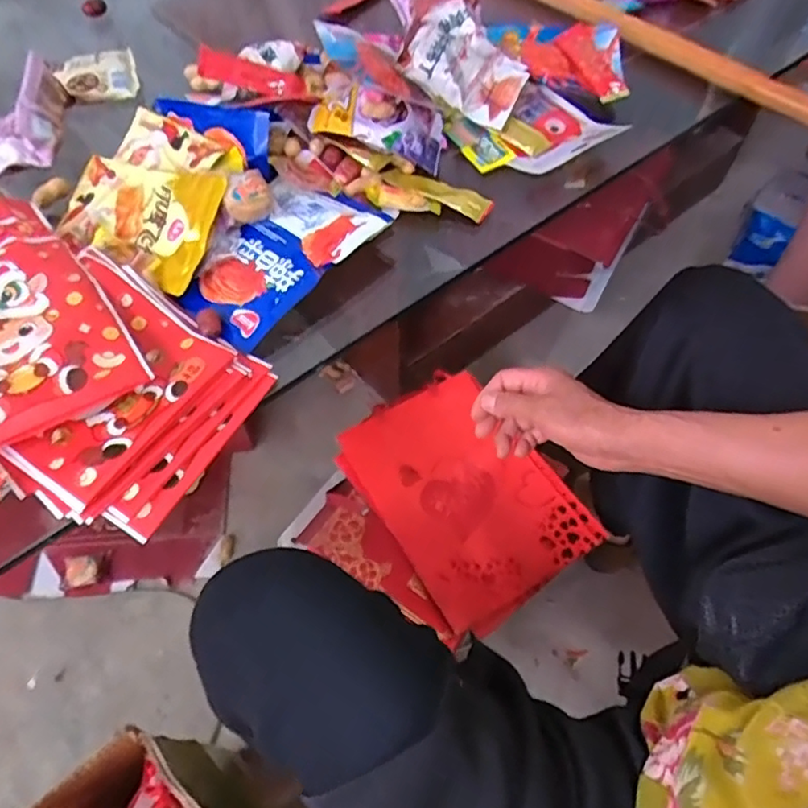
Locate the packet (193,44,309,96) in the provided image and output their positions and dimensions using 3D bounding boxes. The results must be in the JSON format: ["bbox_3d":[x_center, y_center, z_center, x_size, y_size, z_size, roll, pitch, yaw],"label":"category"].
[{"bbox_3d":[-0.143,-0.312,0.573,0.099,0.015,0.033,6,54,-21],"label":"packet"}]

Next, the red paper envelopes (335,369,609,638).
[{"bbox_3d":[0.066,0.095,0.692,0.196,0.034,0.271,-30,62,-20],"label":"red paper envelopes"}]

